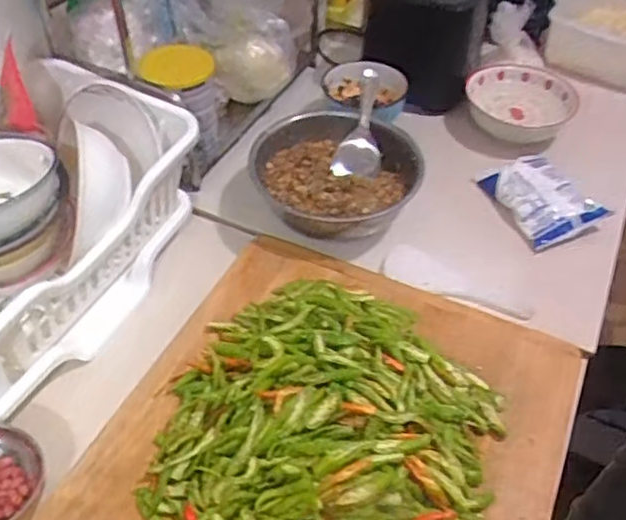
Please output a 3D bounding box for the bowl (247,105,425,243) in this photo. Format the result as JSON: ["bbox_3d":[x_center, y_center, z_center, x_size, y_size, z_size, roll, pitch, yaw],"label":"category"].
[{"bbox_3d":[0.032,-0.123,0.889,0.230,0.070,0.226,2,48,-2],"label":"bowl"}]

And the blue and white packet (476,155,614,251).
[{"bbox_3d":[0.320,-0.092,0.899,0.106,0.025,0.152,-29,54,-6],"label":"blue and white packet"}]

